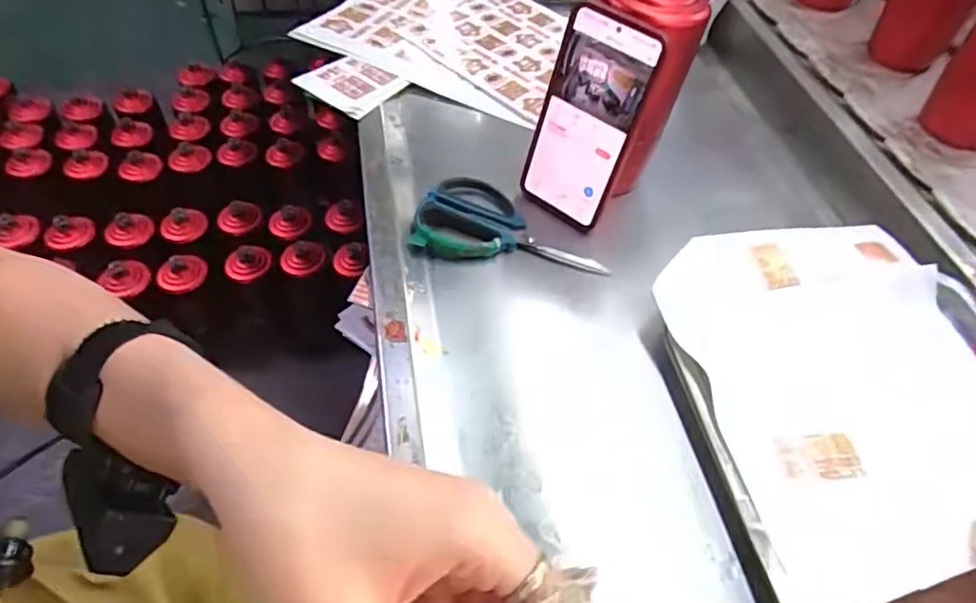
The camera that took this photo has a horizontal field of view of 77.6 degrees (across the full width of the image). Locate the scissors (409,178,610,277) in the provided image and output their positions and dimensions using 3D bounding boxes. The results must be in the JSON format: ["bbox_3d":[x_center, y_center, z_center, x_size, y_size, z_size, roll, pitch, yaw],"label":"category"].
[{"bbox_3d":[0.020,-0.066,0.513,0.158,0.013,0.091,8,51,3],"label":"scissors"}]

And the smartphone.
[{"bbox_3d":[0.075,-0.142,0.489,0.080,0.165,0.010,37,44,22],"label":"smartphone"}]

